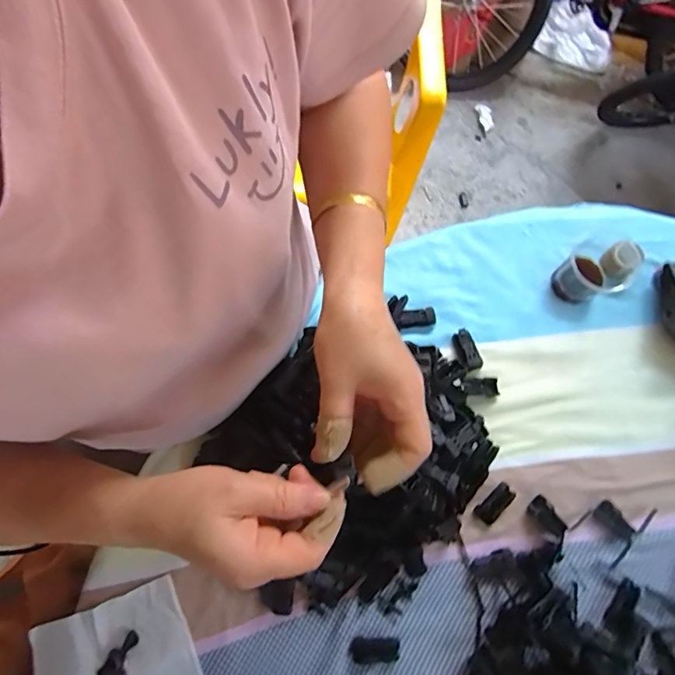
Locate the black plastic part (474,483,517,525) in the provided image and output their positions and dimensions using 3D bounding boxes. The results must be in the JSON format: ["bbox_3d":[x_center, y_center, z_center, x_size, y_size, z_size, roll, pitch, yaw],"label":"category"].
[{"bbox_3d":[0.167,0.176,0.483,0.045,0.007,0.022,-43,82,-9],"label":"black plastic part"}]

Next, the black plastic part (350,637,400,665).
[{"bbox_3d":[0.038,0.312,0.451,0.048,0.013,0.021,4,78,0],"label":"black plastic part"}]

